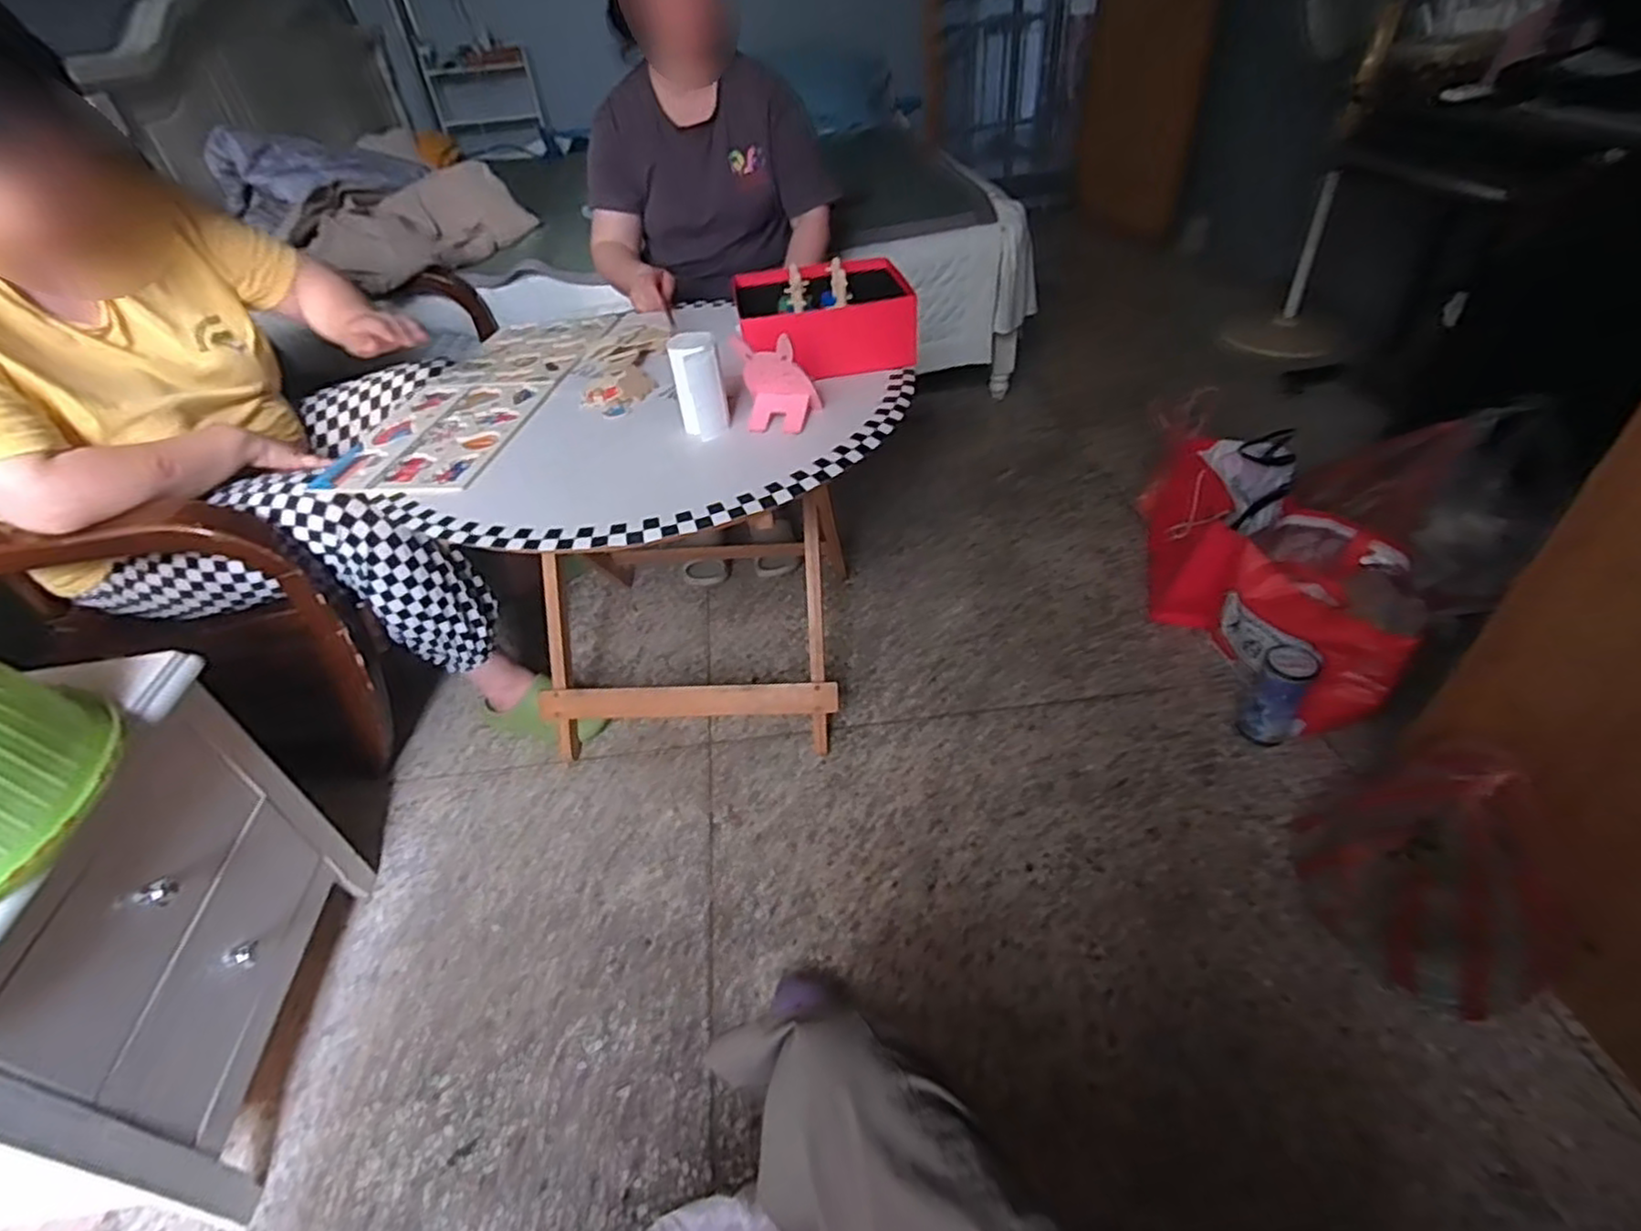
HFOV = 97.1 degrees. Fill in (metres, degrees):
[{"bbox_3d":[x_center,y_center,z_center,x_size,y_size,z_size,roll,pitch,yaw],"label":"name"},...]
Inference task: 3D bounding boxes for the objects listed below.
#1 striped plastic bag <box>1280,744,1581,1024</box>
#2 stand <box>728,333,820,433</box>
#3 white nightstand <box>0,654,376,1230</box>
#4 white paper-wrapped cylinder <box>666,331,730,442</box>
[{"bbox_3d":[0.750,0.301,0.883,0.165,0.298,0.295,-22,46,-17],"label":"striped plastic bag"},{"bbox_3d":[-0.056,-0.296,0.917,0.097,0.112,0.061,4,44,9],"label":"stand"},{"bbox_3d":[-0.849,0.383,0.816,0.372,0.491,0.443,-8,41,-2],"label":"white nightstand"},{"bbox_3d":[-0.154,-0.294,0.924,0.061,0.113,0.071,-10,44,-5],"label":"white paper-wrapped cylinder"}]

